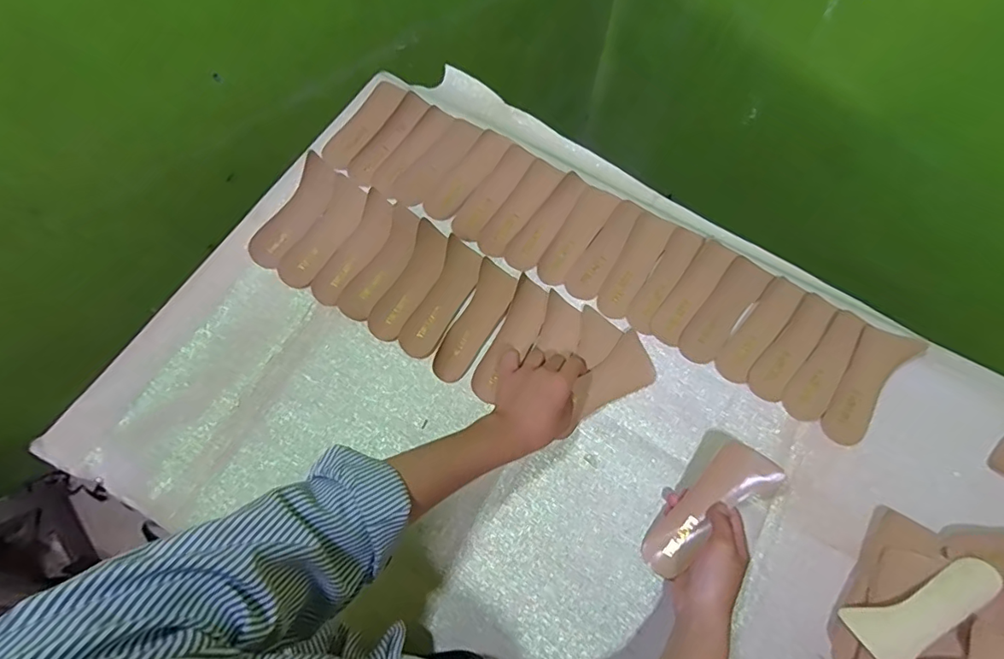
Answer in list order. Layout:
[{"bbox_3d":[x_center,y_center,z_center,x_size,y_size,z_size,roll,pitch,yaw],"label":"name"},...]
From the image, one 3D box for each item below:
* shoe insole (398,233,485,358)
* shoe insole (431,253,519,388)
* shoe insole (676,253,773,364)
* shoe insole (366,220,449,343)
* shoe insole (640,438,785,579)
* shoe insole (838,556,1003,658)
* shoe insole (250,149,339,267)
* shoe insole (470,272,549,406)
[{"bbox_3d":[-0.070,-0.036,0.611,0.048,0.014,0.147,24,69,8],"label":"shoe insole"},{"bbox_3d":[-0.030,-0.008,0.592,0.047,0.008,0.145,25,69,8],"label":"shoe insole"},{"bbox_3d":[0.263,-0.022,0.616,0.046,0.009,0.146,38,72,12],"label":"shoe insole"},{"bbox_3d":[-0.107,-0.056,0.616,0.048,0.010,0.150,25,69,8],"label":"shoe insole"},{"bbox_3d":[0.196,0.174,0.500,0.051,0.025,0.149,44,95,15],"label":"shoe insole"},{"bbox_3d":[0.406,0.268,0.491,0.151,0.006,0.054,-19,70,-9],"label":"shoe insole"},{"bbox_3d":[-0.251,-0.144,0.640,0.052,0.005,0.156,26,73,-2],"label":"shoe insole"},{"bbox_3d":[0.012,0.012,0.586,0.044,0.014,0.146,25,69,8],"label":"shoe insole"}]

